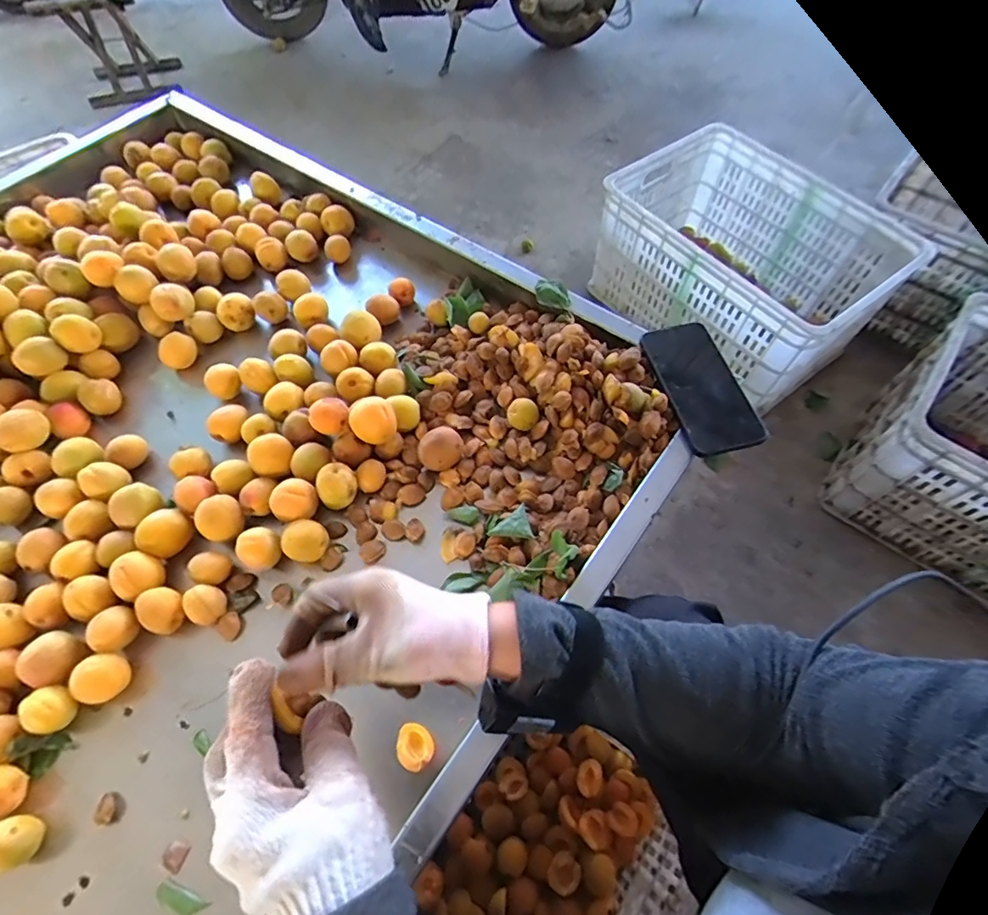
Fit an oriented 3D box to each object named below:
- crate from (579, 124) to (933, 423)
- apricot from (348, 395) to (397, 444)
[{"bbox_3d":[0.547,-0.446,1.147,0.461,0.272,0.568,-36,67,-17],"label":"crate"},{"bbox_3d":[-0.130,-0.038,0.552,0.047,0.045,0.040,-20,63,-10],"label":"apricot"}]

